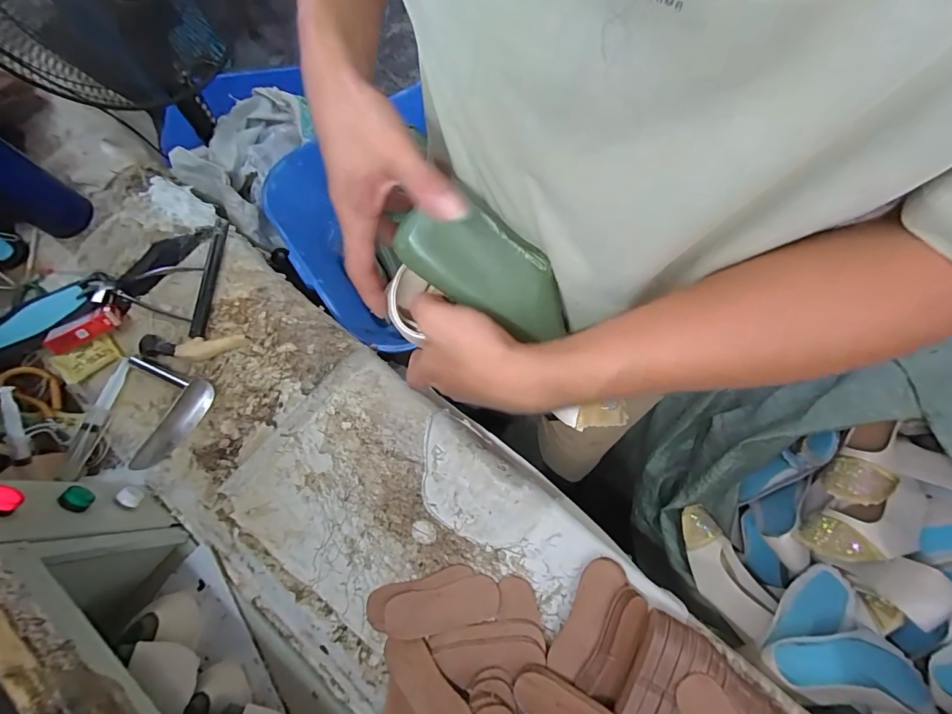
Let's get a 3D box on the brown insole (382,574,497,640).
[{"bbox_3d":[-0.042,0.309,0.531,0.138,0.004,0.050,-11,65,-8],"label":"brown insole"}]

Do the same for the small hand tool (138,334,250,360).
[{"bbox_3d":[-0.410,-0.017,0.629,0.143,0.031,0.032,-3,72,-1],"label":"small hand tool"}]

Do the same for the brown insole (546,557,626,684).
[{"bbox_3d":[0.132,0.309,0.517,0.044,0.010,0.137,27,69,25],"label":"brown insole"}]

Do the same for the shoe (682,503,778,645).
[{"bbox_3d":[0.414,0.353,0.724,0.093,0.052,0.204,-21,73,-7],"label":"shoe"}]

